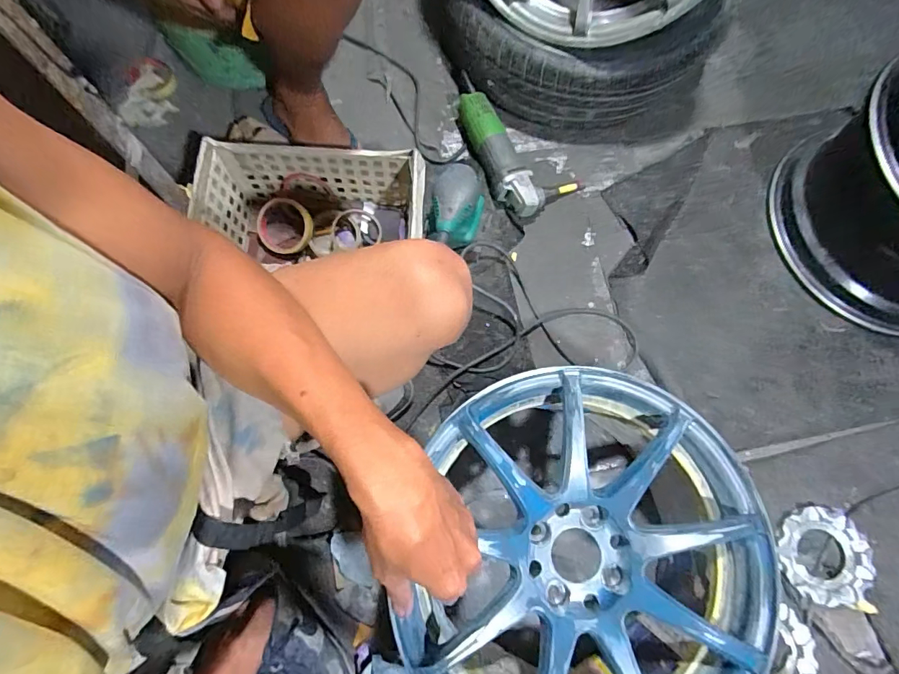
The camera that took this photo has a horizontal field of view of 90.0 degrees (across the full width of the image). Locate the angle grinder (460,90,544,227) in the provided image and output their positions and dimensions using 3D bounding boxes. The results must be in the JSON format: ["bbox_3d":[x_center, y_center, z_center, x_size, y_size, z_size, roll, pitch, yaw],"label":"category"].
[{"bbox_3d":[0.090,-0.321,0.796,0.083,0.062,0.251,-20,78,-6],"label":"angle grinder"}]

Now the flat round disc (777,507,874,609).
[{"bbox_3d":[0.555,0.323,0.665,0.121,0.017,0.128,6,76,0],"label":"flat round disc"}]

